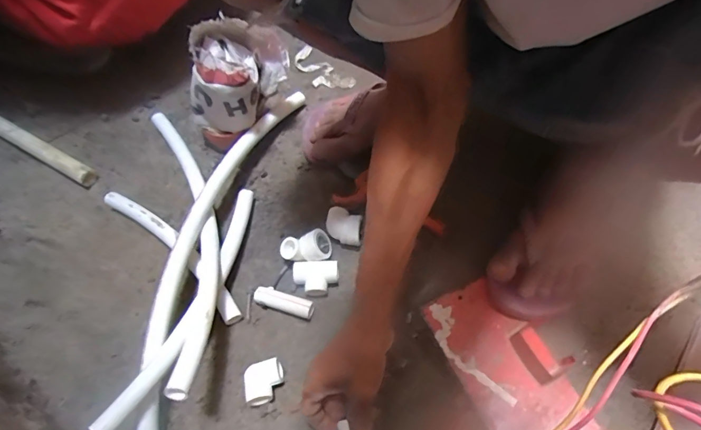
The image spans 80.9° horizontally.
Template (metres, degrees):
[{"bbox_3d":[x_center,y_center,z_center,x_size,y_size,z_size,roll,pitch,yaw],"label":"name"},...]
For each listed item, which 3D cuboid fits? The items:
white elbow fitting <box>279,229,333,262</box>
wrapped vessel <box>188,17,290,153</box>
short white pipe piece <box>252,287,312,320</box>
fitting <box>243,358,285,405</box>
[{"bbox_3d":[-0.055,0.045,0.520,0.063,0.036,0.034,-8,63,0],"label":"white elbow fitting"},{"bbox_3d":[-0.148,-0.172,0.551,0.072,0.172,0.132,38,72,20],"label":"wrapped vessel"},{"bbox_3d":[-0.079,0.104,0.493,0.073,0.017,0.021,15,66,11],"label":"short white pipe piece"},{"bbox_3d":[-0.094,0.184,0.452,0.040,0.025,0.042,-15,64,-3],"label":"fitting"}]

